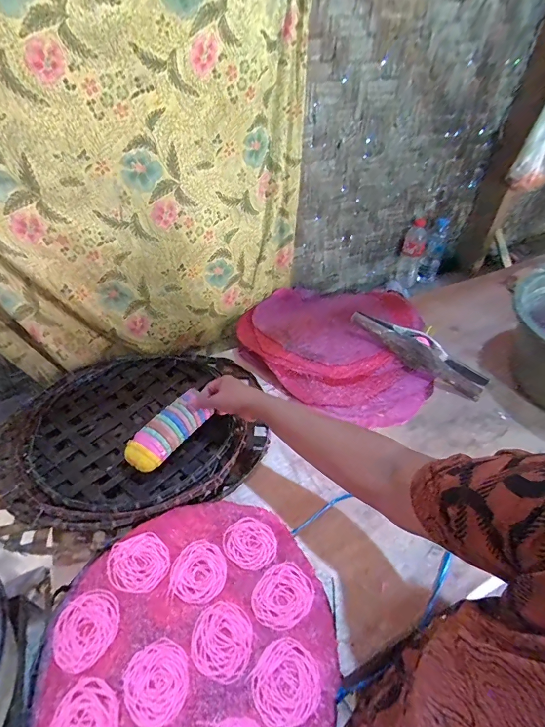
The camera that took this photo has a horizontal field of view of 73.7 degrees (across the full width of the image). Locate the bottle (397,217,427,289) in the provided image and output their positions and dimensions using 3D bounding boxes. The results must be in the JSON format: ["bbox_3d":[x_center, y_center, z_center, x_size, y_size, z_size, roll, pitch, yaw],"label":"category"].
[{"bbox_3d":[0.463,-0.361,1.206,0.071,0.217,0.068,11,22,14],"label":"bottle"}]

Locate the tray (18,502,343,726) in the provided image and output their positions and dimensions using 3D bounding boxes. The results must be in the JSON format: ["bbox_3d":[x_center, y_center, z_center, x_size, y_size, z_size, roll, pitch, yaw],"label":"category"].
[{"bbox_3d":[-0.100,0.345,0.449,0.347,0.024,0.338,-1,42,1],"label":"tray"}]

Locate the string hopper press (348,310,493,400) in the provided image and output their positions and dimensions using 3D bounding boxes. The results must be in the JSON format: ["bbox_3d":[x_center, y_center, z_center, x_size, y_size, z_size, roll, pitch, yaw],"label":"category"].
[{"bbox_3d":[0.327,-0.030,0.824,0.320,0.047,0.079,34,51,10],"label":"string hopper press"}]

